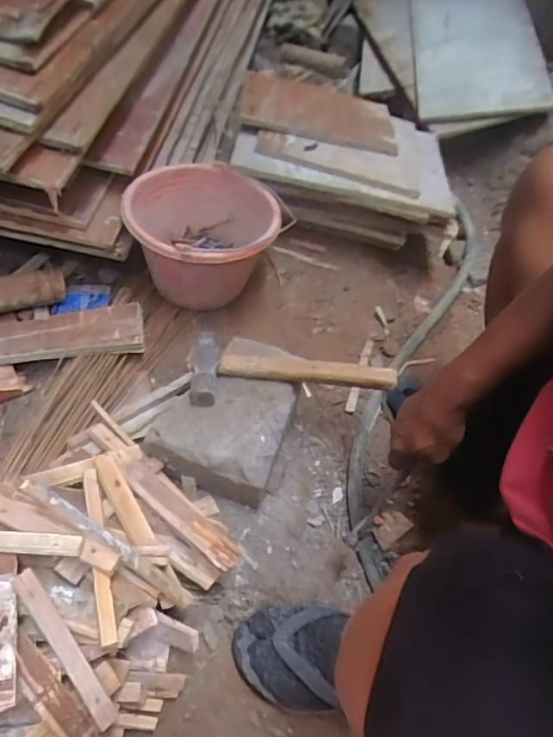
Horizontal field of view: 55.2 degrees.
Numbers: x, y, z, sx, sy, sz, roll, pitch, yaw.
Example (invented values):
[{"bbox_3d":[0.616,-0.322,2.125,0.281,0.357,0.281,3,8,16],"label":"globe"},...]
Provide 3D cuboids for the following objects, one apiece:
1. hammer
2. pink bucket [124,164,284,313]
[{"bbox_3d":[0.026,-0.003,0.733,0.281,0.028,0.114,3,56,-6],"label":"hammer"},{"bbox_3d":[-0.122,-0.199,0.892,0.225,0.200,0.216,3,56,-5],"label":"pink bucket"}]

